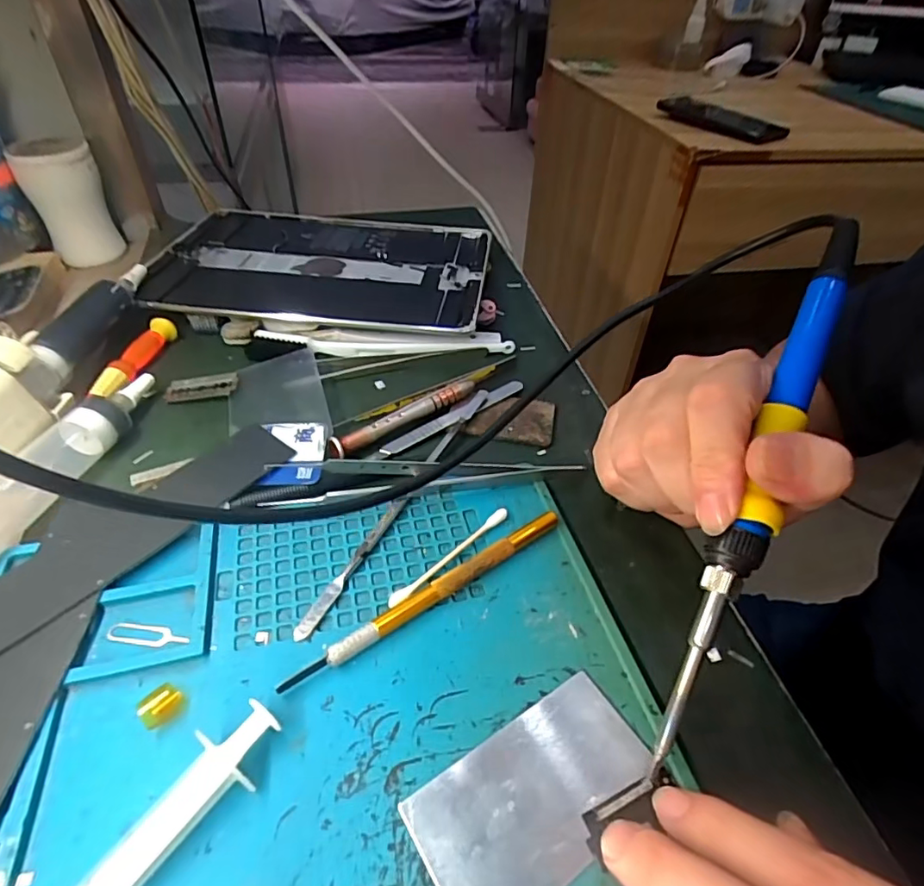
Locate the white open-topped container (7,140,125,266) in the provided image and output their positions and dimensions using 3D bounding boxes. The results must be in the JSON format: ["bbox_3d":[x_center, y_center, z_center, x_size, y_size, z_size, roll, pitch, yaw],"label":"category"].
[{"bbox_3d":[-0.306,-0.187,0.425,0.051,0.084,0.048,-23,49,-25],"label":"white open-topped container"}]

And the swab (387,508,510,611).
[{"bbox_3d":[-0.005,0.050,0.241,0.070,0.004,0.006,-33,55,-31],"label":"swab"}]

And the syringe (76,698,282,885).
[{"bbox_3d":[-0.094,0.119,0.160,0.020,0.015,0.091,29,50,24],"label":"syringe"}]

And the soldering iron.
[{"bbox_3d":[0.103,0.019,0.192,0.016,0.015,0.201,22,79,18],"label":"soldering iron"}]

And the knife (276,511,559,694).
[{"bbox_3d":[-0.011,0.063,0.226,0.132,0.008,0.009,-25,51,-26],"label":"knife"}]

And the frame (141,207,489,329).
[{"bbox_3d":[-0.108,-0.140,0.421,0.249,0.018,0.175,7,44,3],"label":"frame"}]

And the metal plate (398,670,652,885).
[{"bbox_3d":[0.025,0.115,0.177,0.079,0.004,0.045,-23,50,-25],"label":"metal plate"}]

